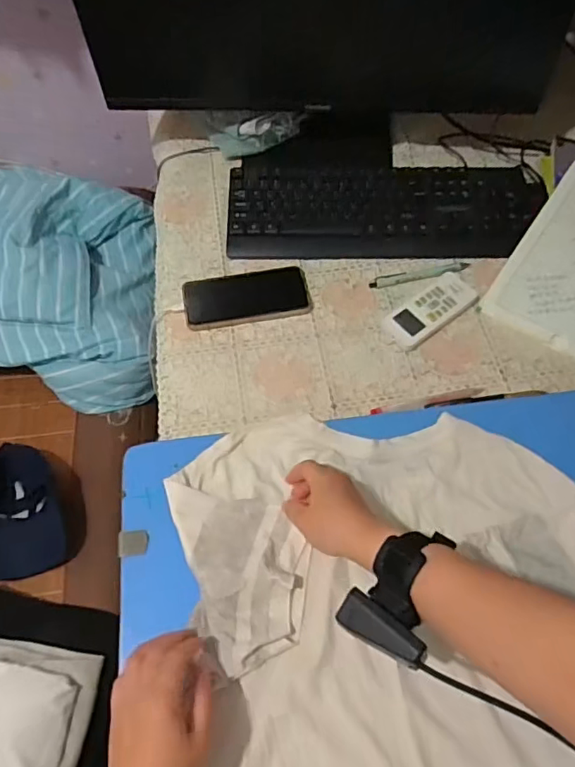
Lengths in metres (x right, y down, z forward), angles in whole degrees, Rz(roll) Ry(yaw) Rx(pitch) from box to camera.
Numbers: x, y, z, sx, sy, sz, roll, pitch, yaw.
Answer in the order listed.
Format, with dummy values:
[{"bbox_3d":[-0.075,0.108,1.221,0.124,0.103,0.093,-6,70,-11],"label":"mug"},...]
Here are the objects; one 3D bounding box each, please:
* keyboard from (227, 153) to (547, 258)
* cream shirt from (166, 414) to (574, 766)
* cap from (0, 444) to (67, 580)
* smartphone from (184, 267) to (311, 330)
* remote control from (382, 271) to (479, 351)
[{"bbox_3d":[0.139,-0.258,0.797,0.446,0.035,0.177,1,60,1],"label":"keyboard"},{"bbox_3d":[0.102,0.209,0.522,0.397,0.033,0.394,-7,60,-3],"label":"cream shirt"},{"bbox_3d":[-0.451,0.211,0.911,0.151,0.073,0.209,-19,61,-10],"label":"cap"},{"bbox_3d":[-0.054,-0.114,0.724,0.160,0.013,0.074,-9,60,-4],"label":"smartphone"},{"bbox_3d":[0.187,-0.098,0.718,0.135,0.013,0.057,-36,65,-19],"label":"remote control"}]

